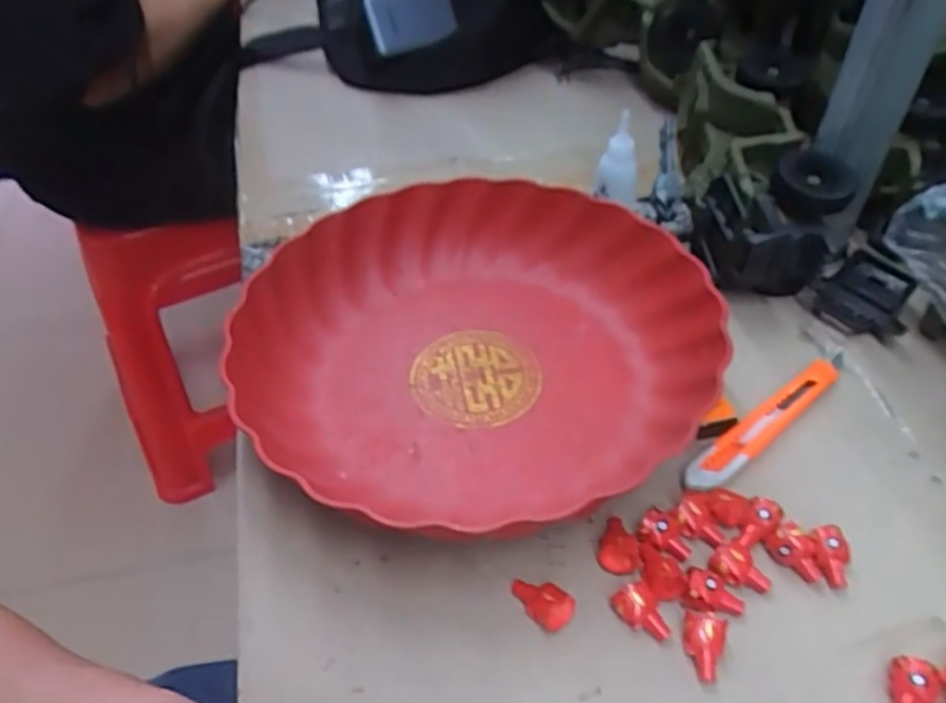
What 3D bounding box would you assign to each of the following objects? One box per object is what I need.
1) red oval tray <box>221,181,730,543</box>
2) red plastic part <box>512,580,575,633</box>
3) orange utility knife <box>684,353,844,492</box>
[{"bbox_3d":[0.003,-0.007,0.391,0.239,0.053,0.206,3,45,4],"label":"red oval tray"},{"bbox_3d":[0.029,0.105,0.310,0.028,0.013,0.015,32,54,28],"label":"red plastic part"},{"bbox_3d":[0.154,0.032,0.374,0.131,0.005,0.019,-31,52,-26],"label":"orange utility knife"}]

